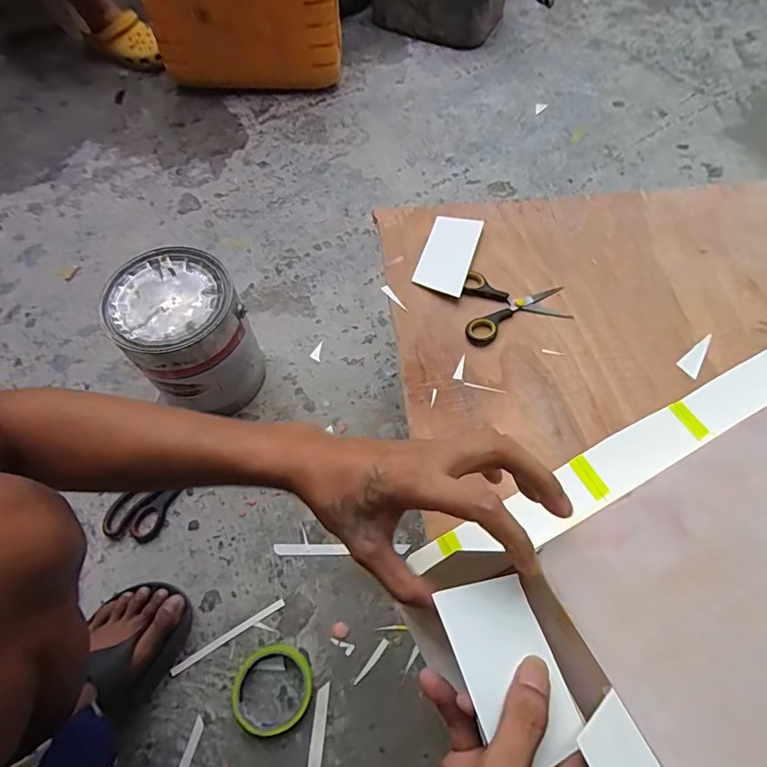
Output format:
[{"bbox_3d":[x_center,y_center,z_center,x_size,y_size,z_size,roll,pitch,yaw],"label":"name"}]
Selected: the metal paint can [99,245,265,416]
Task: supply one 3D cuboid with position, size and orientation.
[{"bbox_3d":[-0.269,-0.062,0.672,0.149,0.202,0.153,0,63,0],"label":"metal paint can"}]

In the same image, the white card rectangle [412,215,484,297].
[{"bbox_3d":[0.077,-0.158,0.562,0.061,0.010,0.121,13,61,17],"label":"white card rectangle"}]

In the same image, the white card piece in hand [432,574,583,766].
[{"bbox_3d":[0.069,0.155,0.259,0.052,0.004,0.089,-15,63,-14],"label":"white card piece in hand"}]

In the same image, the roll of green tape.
[{"bbox_3d":[-0.134,0.364,0.558,0.094,0.010,0.087,0,63,0],"label":"roll of green tape"}]

